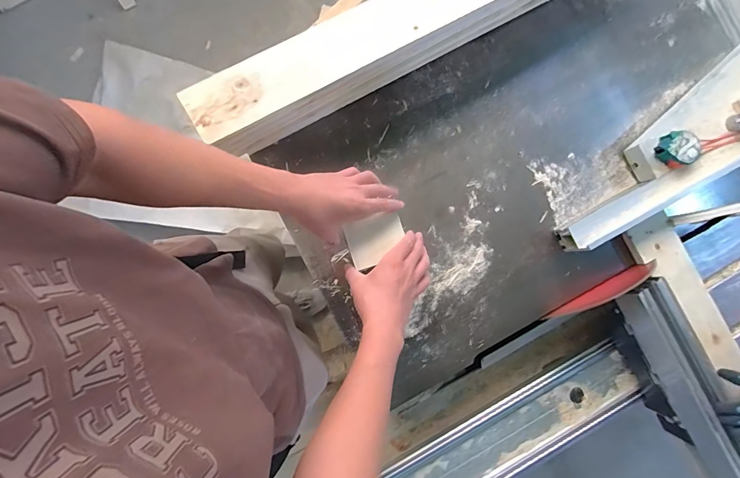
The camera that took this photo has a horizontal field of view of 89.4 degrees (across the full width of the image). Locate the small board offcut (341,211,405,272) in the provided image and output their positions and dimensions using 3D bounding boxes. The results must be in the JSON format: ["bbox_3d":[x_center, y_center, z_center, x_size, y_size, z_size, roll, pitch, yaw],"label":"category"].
[{"bbox_3d":[0.010,0.003,0.571,0.086,0.012,0.066,-20,80,-4],"label":"small board offcut"}]

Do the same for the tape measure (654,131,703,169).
[{"bbox_3d":[0.547,-0.159,0.664,0.056,0.030,0.062,-27,80,-5],"label":"tape measure"}]

